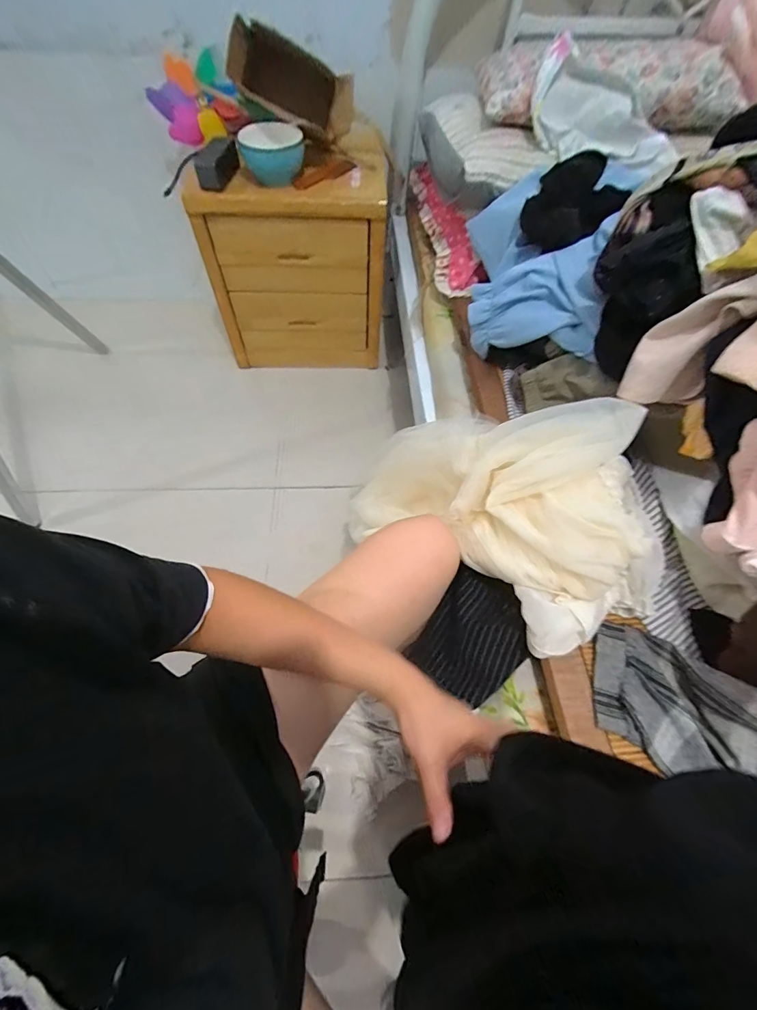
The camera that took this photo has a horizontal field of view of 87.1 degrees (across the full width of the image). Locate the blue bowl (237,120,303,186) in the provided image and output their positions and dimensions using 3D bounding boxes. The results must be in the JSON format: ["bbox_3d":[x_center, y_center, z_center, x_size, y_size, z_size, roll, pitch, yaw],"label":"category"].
[{"bbox_3d":[-0.213,-0.699,0.807,0.126,0.085,0.105,-8,61,-7],"label":"blue bowl"}]

